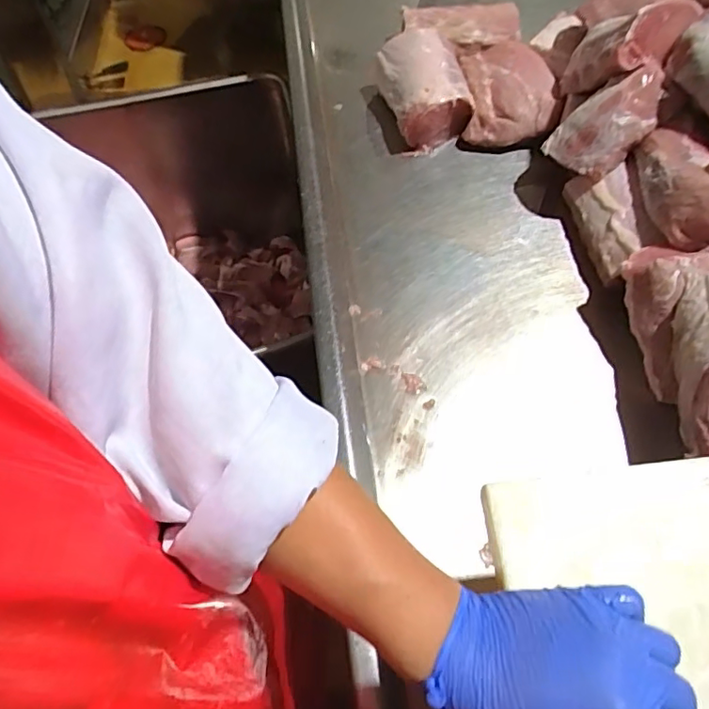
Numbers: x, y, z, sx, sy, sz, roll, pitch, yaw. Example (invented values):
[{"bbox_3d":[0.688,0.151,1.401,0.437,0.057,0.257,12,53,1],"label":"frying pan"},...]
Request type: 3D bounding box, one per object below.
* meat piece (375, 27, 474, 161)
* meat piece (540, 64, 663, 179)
[{"bbox_3d":[0.099,-0.384,0.819,0.116,0.077,0.182,-10,60,-3],"label":"meat piece"},{"bbox_3d":[0.306,-0.284,0.684,0.129,0.067,0.091,-36,64,-17],"label":"meat piece"}]

